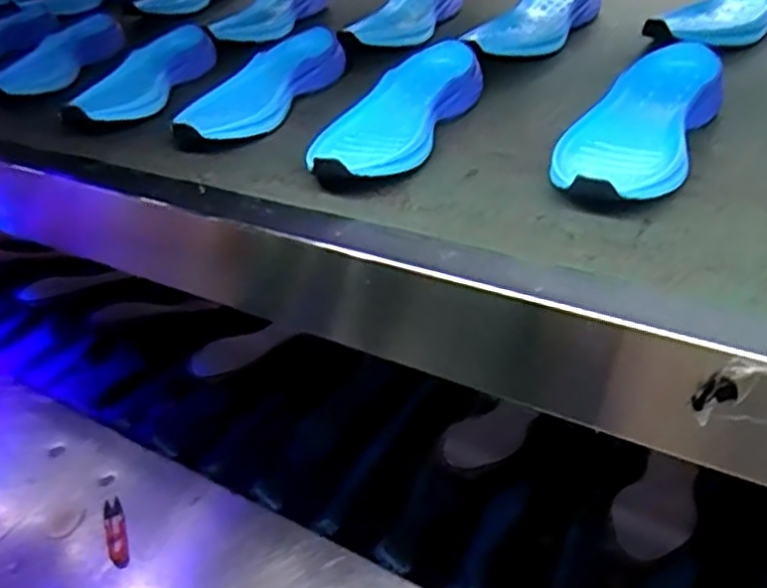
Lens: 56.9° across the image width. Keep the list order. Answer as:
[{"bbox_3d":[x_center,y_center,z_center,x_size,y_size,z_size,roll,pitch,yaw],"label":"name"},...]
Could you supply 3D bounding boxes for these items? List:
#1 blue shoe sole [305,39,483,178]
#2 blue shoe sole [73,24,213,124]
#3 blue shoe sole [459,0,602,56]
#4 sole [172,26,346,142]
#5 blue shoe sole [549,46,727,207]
[{"bbox_3d":[0.013,-0.164,0.639,0.096,0.042,0.242,16,46,22],"label":"blue shoe sole"},{"bbox_3d":[-0.276,-0.257,0.816,0.108,0.054,0.218,10,31,13],"label":"blue shoe sole"},{"bbox_3d":[0.187,-0.326,0.829,0.095,0.038,0.253,22,50,30],"label":"blue shoe sole"},{"bbox_3d":[-0.133,-0.218,0.742,0.105,0.035,0.230,17,48,23],"label":"sole"},{"bbox_3d":[0.206,-0.135,0.564,0.093,0.037,0.245,20,48,27],"label":"blue shoe sole"}]

